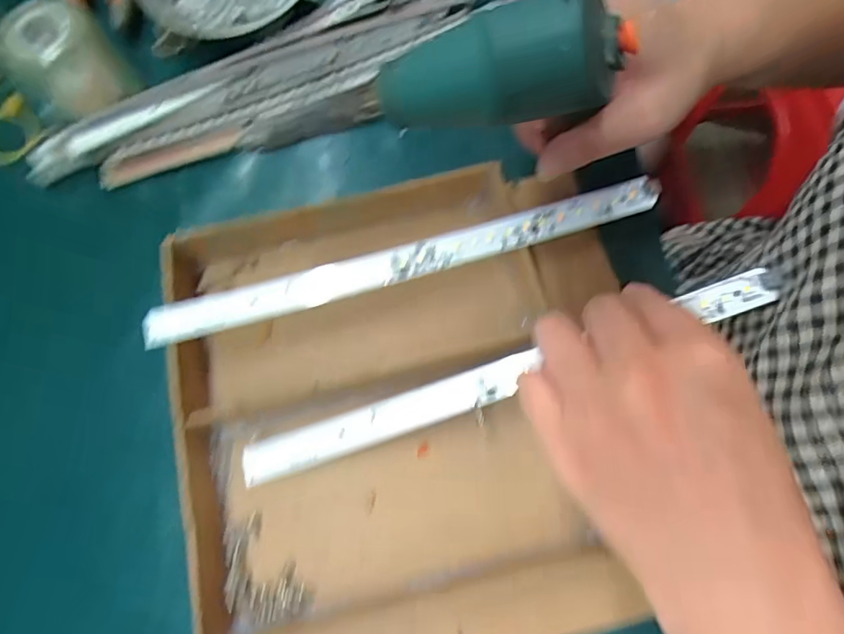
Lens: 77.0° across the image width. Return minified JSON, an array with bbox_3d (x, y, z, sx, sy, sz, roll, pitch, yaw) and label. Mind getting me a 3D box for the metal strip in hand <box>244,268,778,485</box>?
[{"bbox_3d":[0.035,0.033,0.274,0.280,0.006,0.019,-21,71,8],"label":"metal strip in hand"}]

